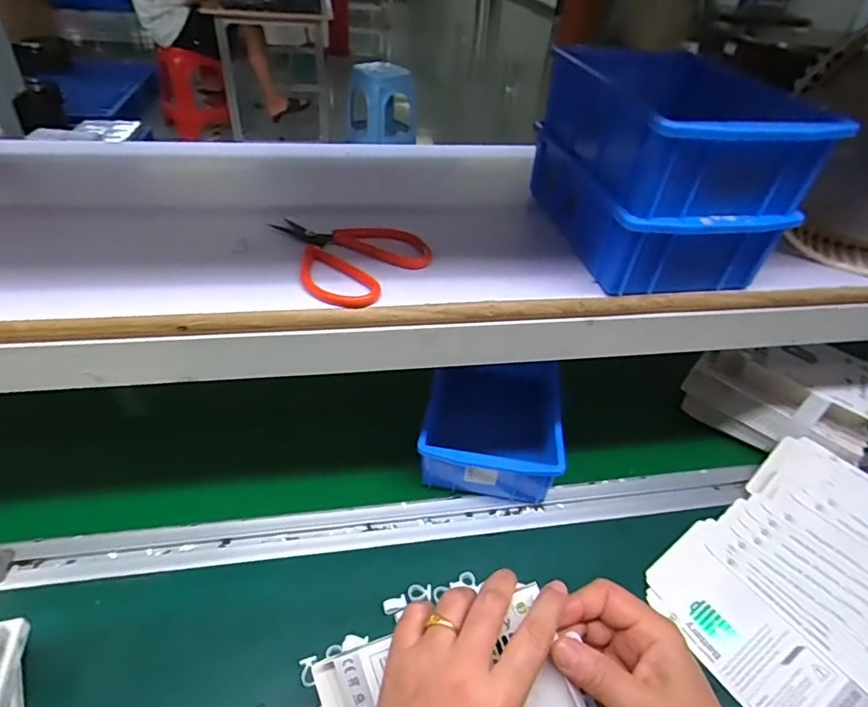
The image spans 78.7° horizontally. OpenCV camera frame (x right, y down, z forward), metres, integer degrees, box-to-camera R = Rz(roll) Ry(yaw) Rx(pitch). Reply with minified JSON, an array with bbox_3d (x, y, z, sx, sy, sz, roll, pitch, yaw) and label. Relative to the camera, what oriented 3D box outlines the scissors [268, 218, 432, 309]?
[{"bbox_3d":[-0.075,-0.076,0.398,0.118,0.014,0.095,27,45,24],"label":"scissors"}]

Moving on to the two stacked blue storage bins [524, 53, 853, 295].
[{"bbox_3d":[0.178,-0.150,0.422,0.149,0.119,0.202,-1,41,-7],"label":"two stacked blue storage bins"}]

